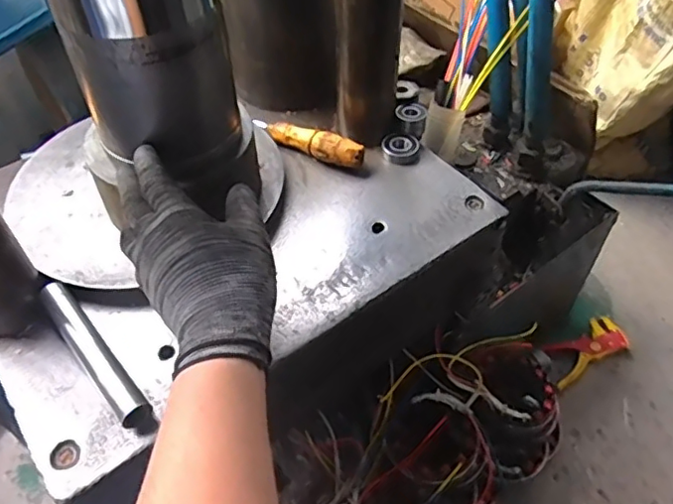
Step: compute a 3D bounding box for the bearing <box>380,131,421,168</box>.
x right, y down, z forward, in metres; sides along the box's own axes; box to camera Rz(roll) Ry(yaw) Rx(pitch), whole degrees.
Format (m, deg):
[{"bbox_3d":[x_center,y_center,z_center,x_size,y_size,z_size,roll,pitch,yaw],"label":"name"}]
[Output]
[{"bbox_3d":[0.069,-0.111,0.629,0.039,0.011,0.042,2,49,3],"label":"bearing"}]

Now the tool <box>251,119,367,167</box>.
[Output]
[{"bbox_3d":[-0.031,-0.116,0.623,0.129,0.034,0.020,21,53,18],"label":"tool"}]

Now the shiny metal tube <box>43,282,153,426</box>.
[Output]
[{"bbox_3d":[-0.194,0.077,0.464,0.023,0.016,0.150,-34,57,-24],"label":"shiny metal tube"}]

